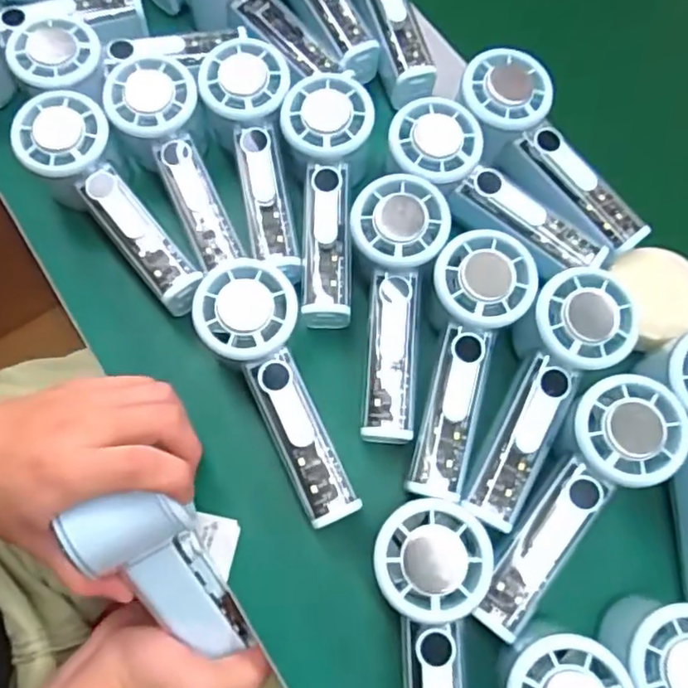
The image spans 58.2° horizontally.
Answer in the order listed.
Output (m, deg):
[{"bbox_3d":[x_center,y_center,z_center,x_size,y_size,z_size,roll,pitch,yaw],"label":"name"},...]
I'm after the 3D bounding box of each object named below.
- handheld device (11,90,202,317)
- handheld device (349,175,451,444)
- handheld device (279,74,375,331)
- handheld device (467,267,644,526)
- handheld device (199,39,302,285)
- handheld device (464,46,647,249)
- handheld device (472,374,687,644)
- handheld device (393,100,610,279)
[{"bbox_3d":[-0.146,-0.085,0.398,0.050,0.055,0.153,-38,90,-13],"label":"handheld device"},{"bbox_3d":[0.030,-0.019,0.364,0.053,0.035,0.154,4,86,0],"label":"handheld device"},{"bbox_3d":[-0.012,-0.090,0.388,0.057,0.042,0.158,0,87,-1],"label":"handheld device"},{"bbox_3d":[0.112,0.029,0.348,0.052,0.029,0.150,27,87,8],"label":"handheld device"},{"bbox_3d":[-0.057,-0.115,0.401,0.057,0.062,0.152,-9,71,-4],"label":"handheld device"},{"bbox_3d":[0.131,-0.119,0.397,0.052,0.037,0.146,-38,89,-13],"label":"handheld device"},{"bbox_3d":[0.120,0.083,0.322,0.053,0.027,0.149,36,88,10],"label":"handheld device"},{"bbox_3d":[0.091,-0.092,0.388,0.146,0.034,0.051,39,74,-3],"label":"handheld device"}]

